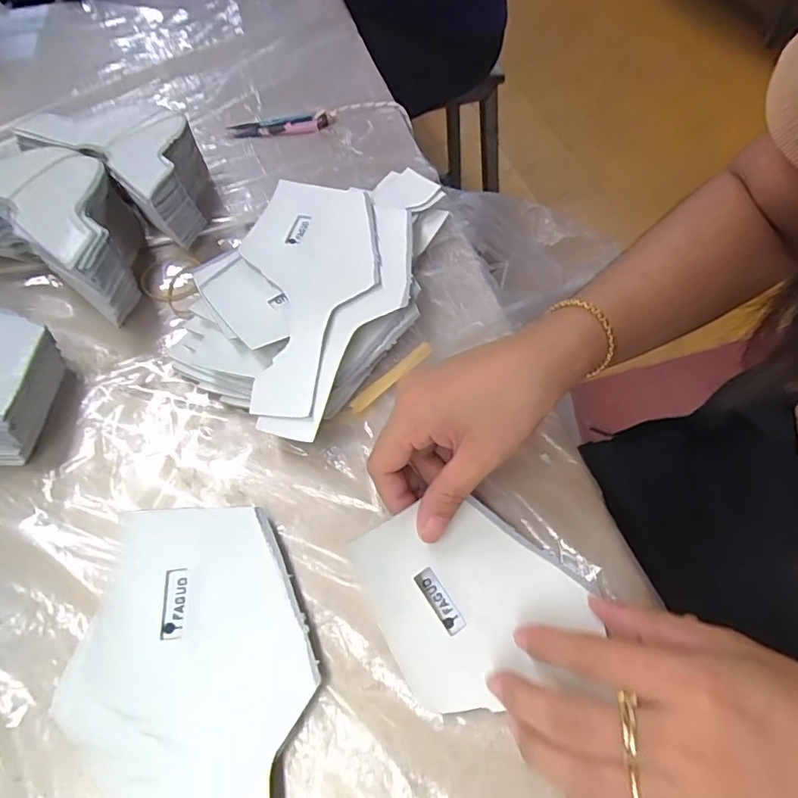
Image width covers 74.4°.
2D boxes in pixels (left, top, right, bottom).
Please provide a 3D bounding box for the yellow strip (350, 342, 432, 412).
[{"bbox_3d":[-0.004,-0.016,0.361,0.071,0.004,0.011,-40,65,-20],"label":"yellow strip"}]

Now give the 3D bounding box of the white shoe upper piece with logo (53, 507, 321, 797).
[{"bbox_3d":[-0.102,0.161,0.246,0.115,0.014,0.222,-6,58,-1],"label":"white shoe upper piece with logo"}]

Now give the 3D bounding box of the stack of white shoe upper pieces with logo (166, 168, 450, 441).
[{"bbox_3d":[-0.056,-0.094,0.394,0.148,0.035,0.244,24,62,17],"label":"stack of white shoe upper pieces with logo"}]

